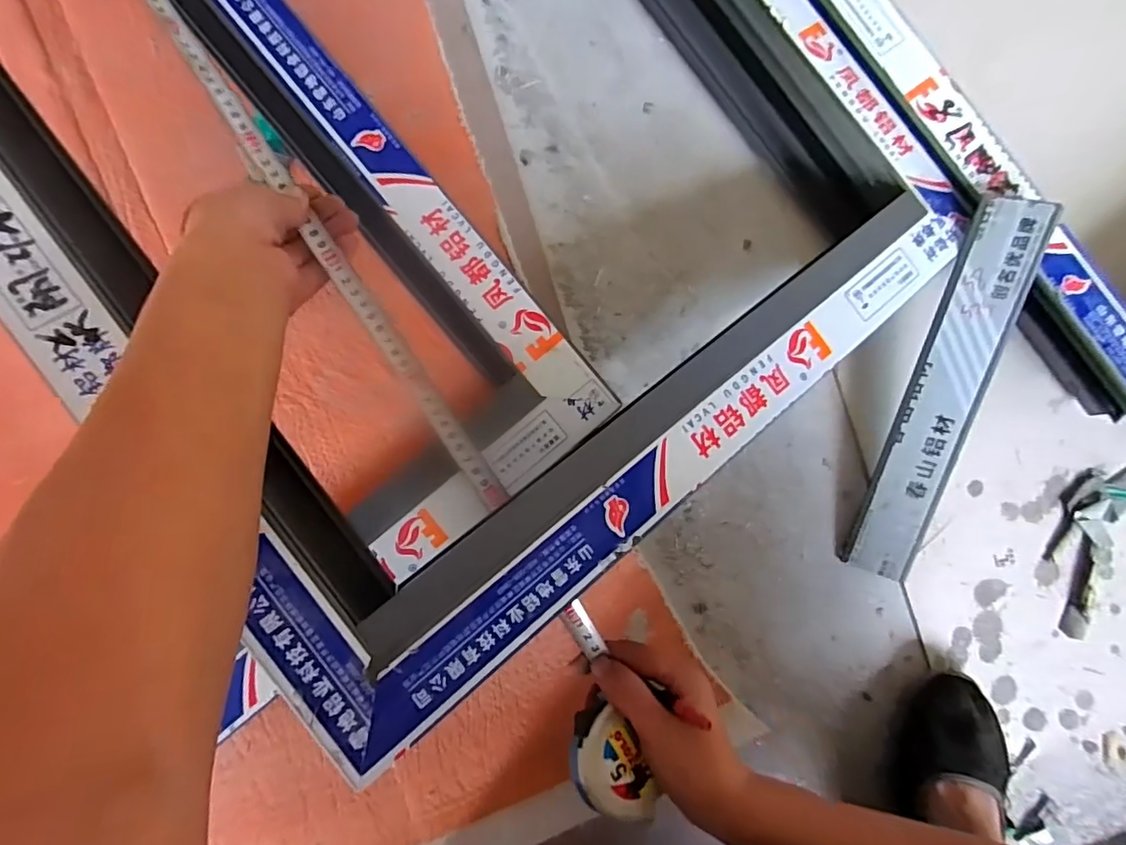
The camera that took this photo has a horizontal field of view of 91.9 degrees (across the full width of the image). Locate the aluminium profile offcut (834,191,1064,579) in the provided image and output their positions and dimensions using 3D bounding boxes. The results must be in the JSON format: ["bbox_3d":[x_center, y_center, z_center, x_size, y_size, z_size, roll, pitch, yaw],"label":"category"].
[{"bbox_3d":[0.305,-0.018,0.442,0.045,0.024,0.307,13,103,-4],"label":"aluminium profile offcut"}]

